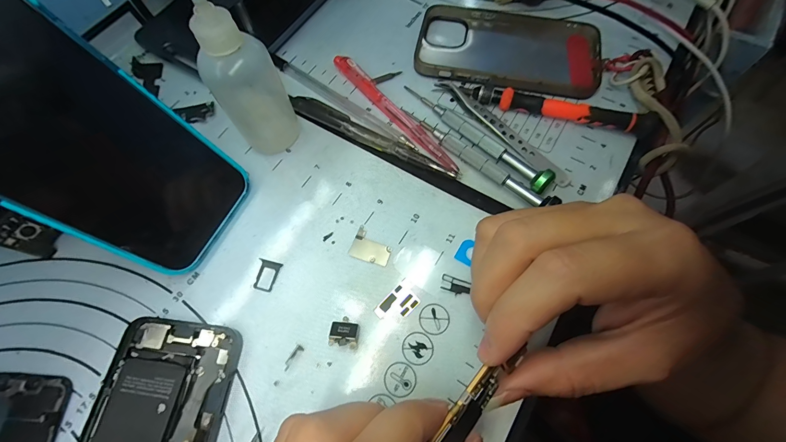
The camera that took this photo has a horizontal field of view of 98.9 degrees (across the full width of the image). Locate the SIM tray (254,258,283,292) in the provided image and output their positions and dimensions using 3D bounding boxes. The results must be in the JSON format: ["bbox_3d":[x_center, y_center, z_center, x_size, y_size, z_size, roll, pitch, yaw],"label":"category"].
[{"bbox_3d":[-0.076,0.032,0.199,0.014,0.004,0.018,13,69,7],"label":"SIM tray"}]

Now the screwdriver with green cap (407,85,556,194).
[{"bbox_3d":[0.052,-0.059,0.225,0.119,0.012,0.014,42,75,17],"label":"screwdriver with green cap"}]

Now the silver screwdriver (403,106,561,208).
[{"bbox_3d":[0.051,-0.042,0.219,0.116,0.010,0.009,38,74,16],"label":"silver screwdriver"}]

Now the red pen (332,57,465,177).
[{"bbox_3d":[0.001,-0.078,0.235,0.011,0.013,0.127,-39,71,-13],"label":"red pen"}]

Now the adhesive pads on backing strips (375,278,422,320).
[{"bbox_3d":[0.003,0.047,0.191,0.026,0.004,0.016,-42,72,-14],"label":"adhesive pads on backing strips"}]

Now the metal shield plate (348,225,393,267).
[{"bbox_3d":[-0.013,0.015,0.204,0.024,0.004,0.019,20,70,10],"label":"metal shield plate"}]

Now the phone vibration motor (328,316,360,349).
[{"bbox_3d":[-0.026,0.061,0.184,0.015,0.008,0.015,6,68,5],"label":"phone vibration motor"}]

